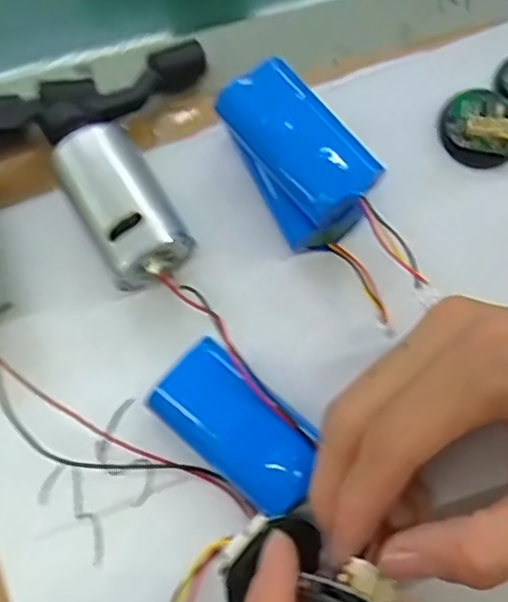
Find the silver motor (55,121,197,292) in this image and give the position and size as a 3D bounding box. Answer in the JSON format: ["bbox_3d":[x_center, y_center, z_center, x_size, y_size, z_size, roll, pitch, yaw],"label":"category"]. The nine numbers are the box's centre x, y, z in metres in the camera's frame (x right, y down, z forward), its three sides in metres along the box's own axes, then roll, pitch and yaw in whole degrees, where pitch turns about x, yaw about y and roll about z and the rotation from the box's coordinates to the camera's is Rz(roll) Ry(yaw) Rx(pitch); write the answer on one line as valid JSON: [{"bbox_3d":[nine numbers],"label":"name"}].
[{"bbox_3d":[-0.052,-0.035,0.256,0.033,0.036,0.068,-30,76,-11],"label":"silver motor"}]

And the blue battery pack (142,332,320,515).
[{"bbox_3d":[-0.005,0.046,0.238,0.065,0.020,0.035,40,75,10],"label":"blue battery pack"}]

